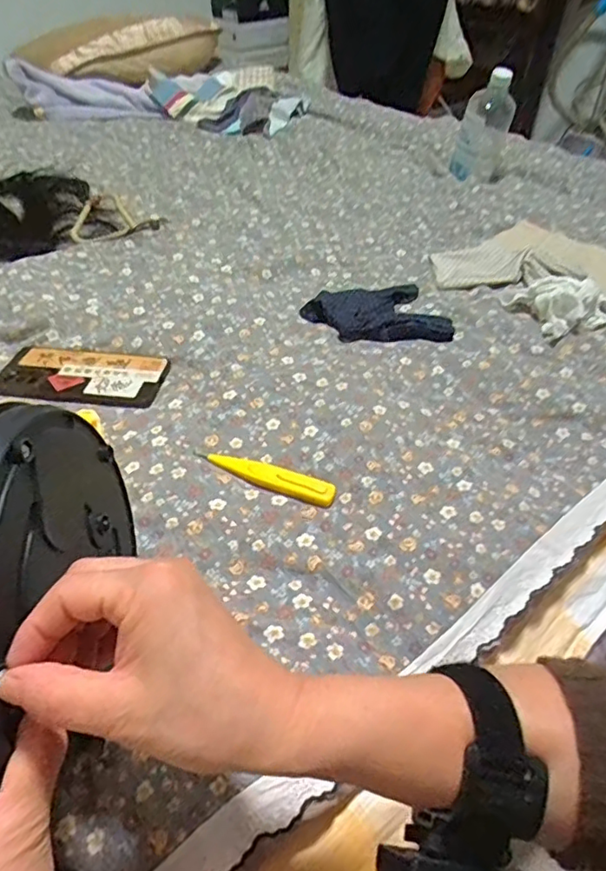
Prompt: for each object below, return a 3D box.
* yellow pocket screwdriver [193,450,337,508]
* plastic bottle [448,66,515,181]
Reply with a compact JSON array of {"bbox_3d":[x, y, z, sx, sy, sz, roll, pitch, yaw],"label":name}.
[{"bbox_3d":[-0.032,0.031,0.478,0.123,0.008,0.020,17,46,14],"label":"yellow pocket screwdriver"},{"bbox_3d":[0.285,-0.483,0.899,0.077,0.152,0.090,12,45,9],"label":"plastic bottle"}]

